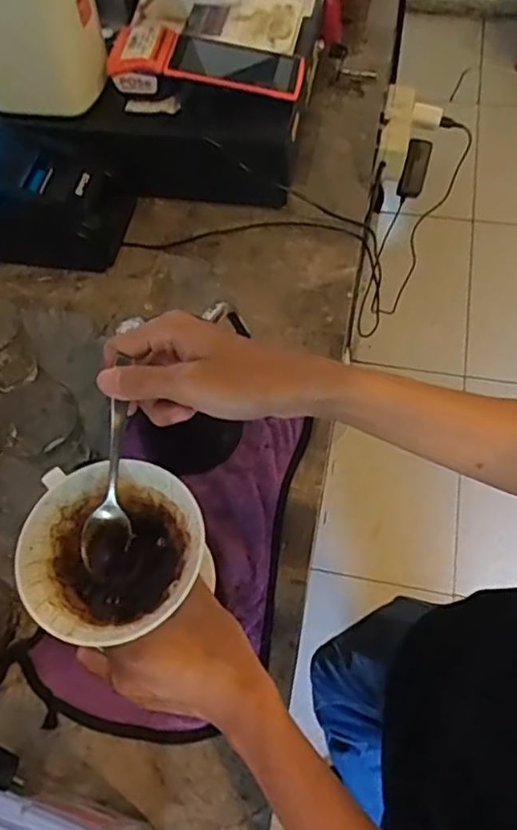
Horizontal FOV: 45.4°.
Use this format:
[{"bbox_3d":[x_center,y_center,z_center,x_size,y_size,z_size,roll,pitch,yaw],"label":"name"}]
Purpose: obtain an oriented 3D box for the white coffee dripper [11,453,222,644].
[{"bbox_3d":[-0.091,0.098,0.410,0.109,0.077,0.110,-2,60,3],"label":"white coffee dripper"}]

